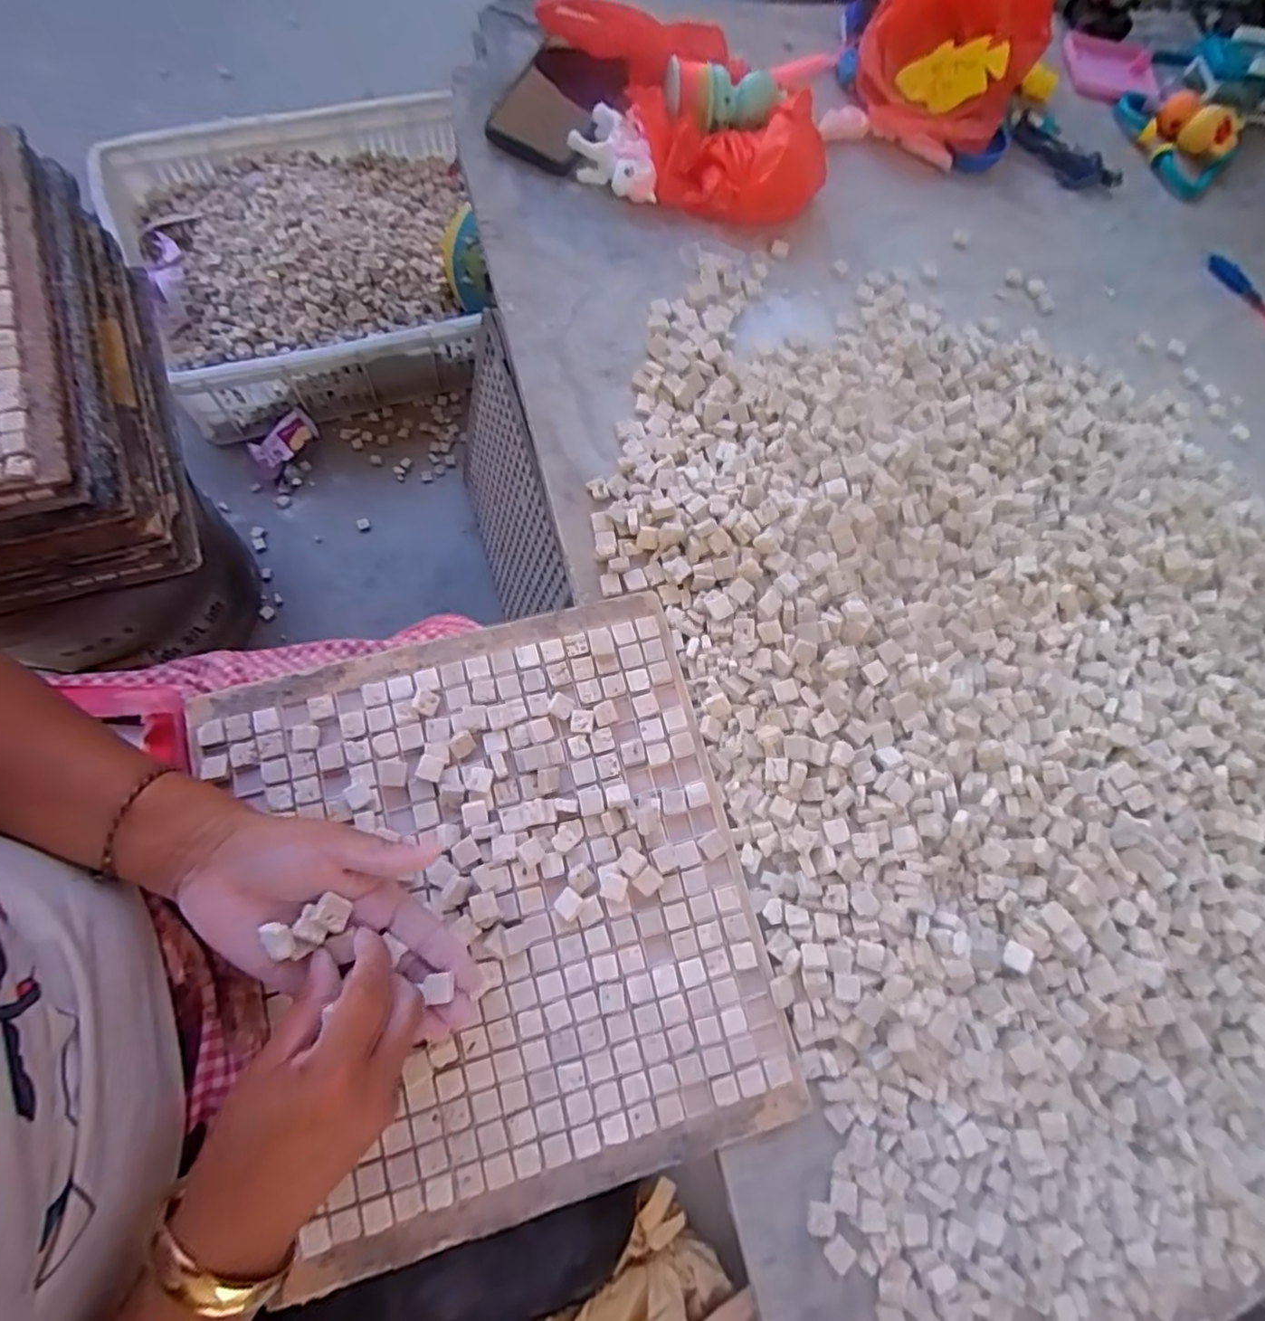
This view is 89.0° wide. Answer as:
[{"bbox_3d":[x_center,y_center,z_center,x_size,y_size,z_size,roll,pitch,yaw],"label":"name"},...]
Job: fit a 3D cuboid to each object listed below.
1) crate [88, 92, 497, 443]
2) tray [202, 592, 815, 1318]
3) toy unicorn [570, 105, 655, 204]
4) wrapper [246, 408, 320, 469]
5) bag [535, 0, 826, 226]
[{"bbox_3d":[-0.459,-0.595,0.979,0.504,0.191,0.398,-19,79,-13],"label":"crate"},{"bbox_3d":[-0.084,0.150,0.413,0.306,0.029,0.349,-15,75,-6],"label":"tray"},{"bbox_3d":[-0.020,-0.448,0.574,0.073,0.035,0.085,-4,74,-10],"label":"toy unicorn"},{"bbox_3d":[-0.514,-0.324,0.952,0.098,0.029,0.046,-38,84,-16],"label":"wrapper"},{"bbox_3d":[0.045,-0.512,0.598,0.152,0.069,0.287,-36,81,-17],"label":"bag"}]

